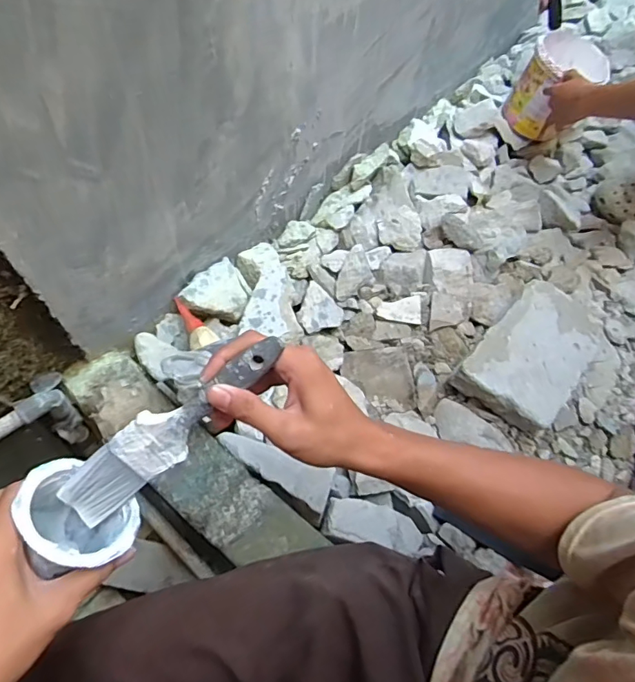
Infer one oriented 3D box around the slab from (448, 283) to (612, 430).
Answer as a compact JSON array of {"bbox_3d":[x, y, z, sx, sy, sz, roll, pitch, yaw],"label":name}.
[{"bbox_3d":[0.365,0.028,0.820,0.165,0.087,0.249,39,67,16],"label":"slab"}]

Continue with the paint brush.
[{"bbox_3d":[-0.119,0.075,0.398,0.234,0.008,0.050,-36,105,14],"label":"paint brush"}]

